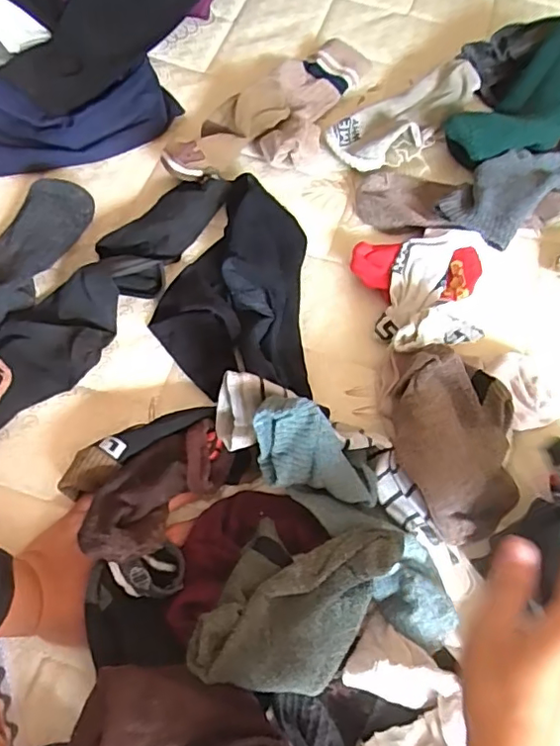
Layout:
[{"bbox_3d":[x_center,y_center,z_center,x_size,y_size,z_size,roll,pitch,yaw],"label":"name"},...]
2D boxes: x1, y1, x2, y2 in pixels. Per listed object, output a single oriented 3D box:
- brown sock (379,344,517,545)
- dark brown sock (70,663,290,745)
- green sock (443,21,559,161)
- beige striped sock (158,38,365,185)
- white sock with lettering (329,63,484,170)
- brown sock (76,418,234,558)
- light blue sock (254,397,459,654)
[{"bbox_3d":[0.141,0.047,0.453,0.102,0.053,0.163,-7,67,-7],"label":"brown sock"},{"bbox_3d":[-0.062,0.239,0.361,0.139,0.039,0.069,17,66,3],"label":"dark brown sock"},{"bbox_3d":[0.278,-0.299,0.605,0.221,0.089,0.088,-41,75,-19],"label":"green sock"},{"bbox_3d":[0.006,-0.287,0.612,0.109,0.043,0.283,42,70,14],"label":"beige striped sock"},{"bbox_3d":[0.143,-0.286,0.623,0.183,0.046,0.072,-30,71,-15],"label":"white sock with lettering"},{"bbox_3d":[-0.094,0.089,0.431,0.063,0.021,0.135,36,45,13],"label":"brown sock"},{"bbox_3d":[0.058,0.109,0.422,0.070,0.058,0.218,-38,88,-17],"label":"light blue sock"}]

